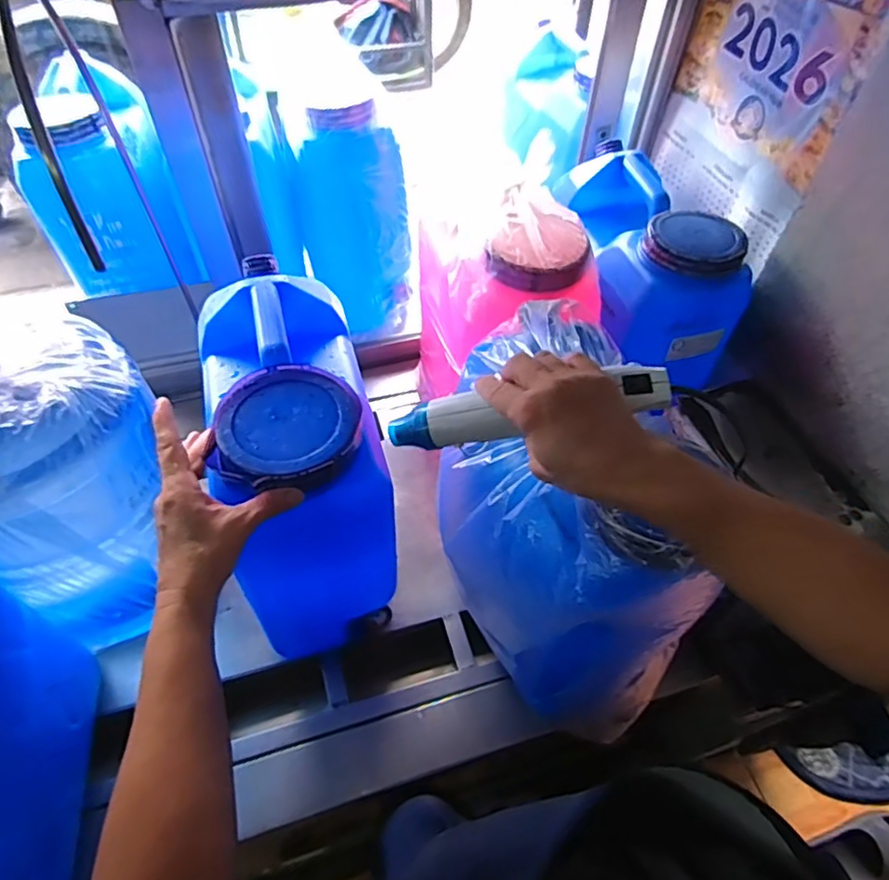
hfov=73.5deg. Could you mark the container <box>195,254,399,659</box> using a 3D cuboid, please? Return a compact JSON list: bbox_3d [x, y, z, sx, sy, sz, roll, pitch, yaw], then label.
[{"bbox_3d":[-0.166,0.031,0.705,0.161,0.373,0.291,-12,53,-10],"label":"container"}]

